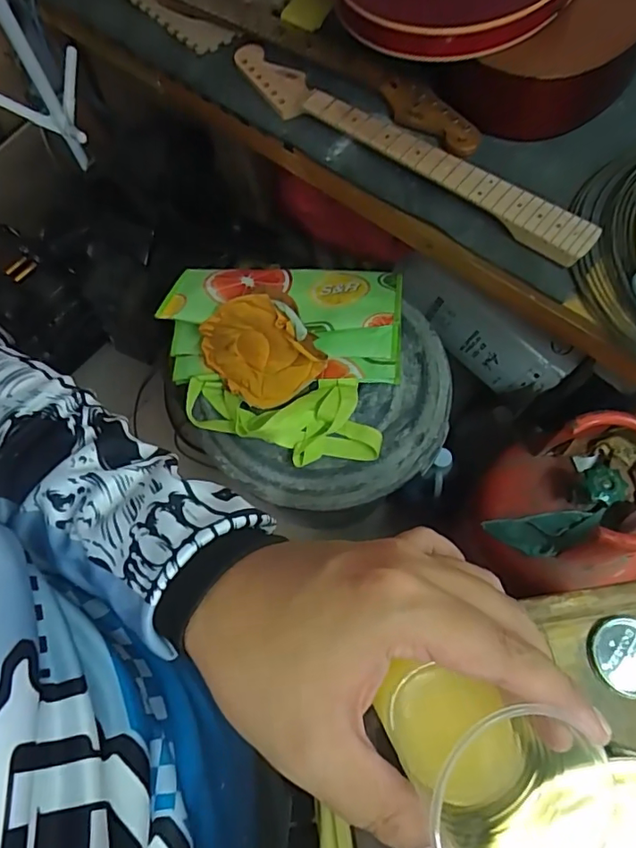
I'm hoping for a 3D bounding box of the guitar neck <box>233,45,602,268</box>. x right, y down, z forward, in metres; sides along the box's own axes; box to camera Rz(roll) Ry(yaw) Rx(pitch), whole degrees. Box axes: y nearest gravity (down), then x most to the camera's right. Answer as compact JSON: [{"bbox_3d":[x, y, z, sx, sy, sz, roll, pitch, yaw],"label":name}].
[{"bbox_3d":[0.108,-0.404,0.751,0.637,0.034,0.064,38,73,17],"label":"guitar neck"}]

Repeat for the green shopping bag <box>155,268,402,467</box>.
[{"bbox_3d":[-0.063,-0.135,0.830,0.382,0.143,0.312,9,67,6],"label":"green shopping bag"}]

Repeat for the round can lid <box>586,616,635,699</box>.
[{"bbox_3d":[0.251,0.188,0.424,0.058,0.009,0.059,-1,67,2],"label":"round can lid"}]

